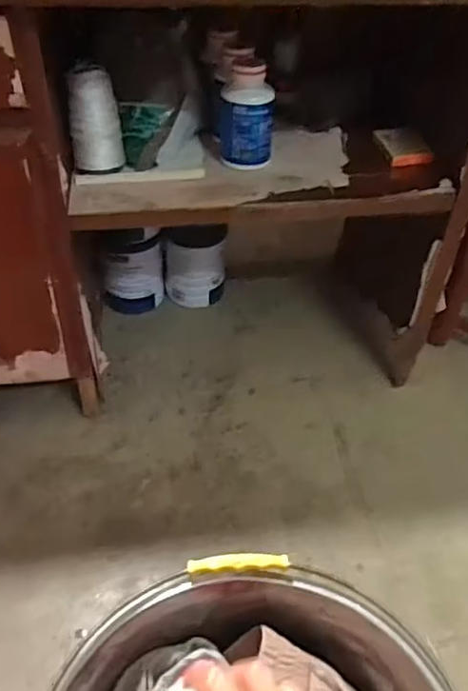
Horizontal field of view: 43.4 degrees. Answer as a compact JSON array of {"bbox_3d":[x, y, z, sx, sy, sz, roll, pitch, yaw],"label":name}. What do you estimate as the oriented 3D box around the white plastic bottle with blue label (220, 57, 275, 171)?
[{"bbox_3d":[0.019,-0.329,0.835,0.072,0.126,0.086,2,43,1],"label":"white plastic bottle with blue label"}]

